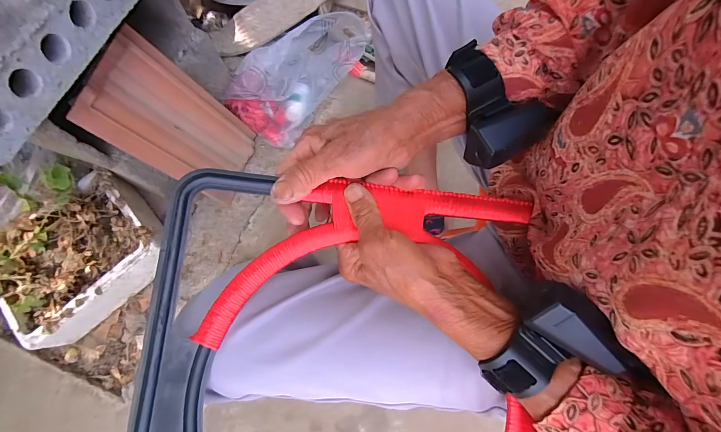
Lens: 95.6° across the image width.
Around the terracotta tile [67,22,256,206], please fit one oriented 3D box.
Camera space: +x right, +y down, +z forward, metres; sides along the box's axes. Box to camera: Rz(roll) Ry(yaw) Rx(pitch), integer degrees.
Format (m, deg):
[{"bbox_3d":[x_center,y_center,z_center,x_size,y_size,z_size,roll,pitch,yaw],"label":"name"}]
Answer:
[{"bbox_3d":[-0.370,-0.188,0.682,0.029,0.333,0.202,1,67,30],"label":"terracotta tile"}]

